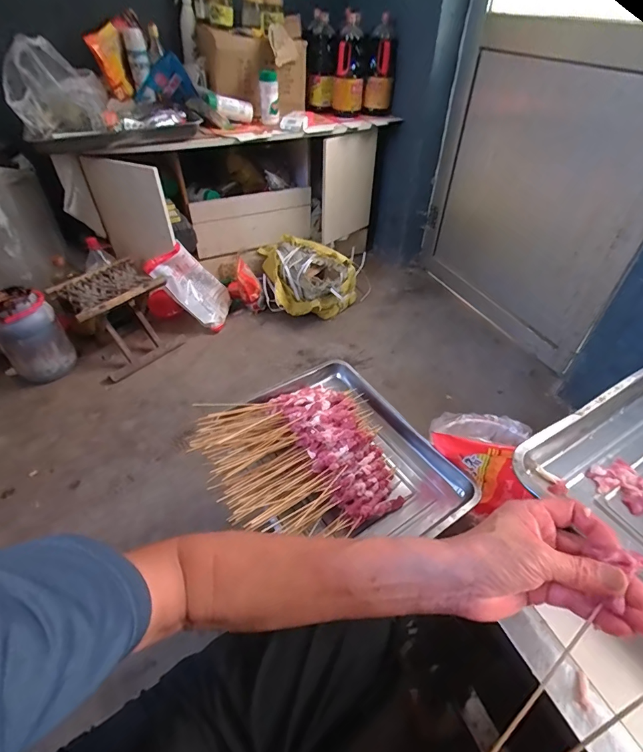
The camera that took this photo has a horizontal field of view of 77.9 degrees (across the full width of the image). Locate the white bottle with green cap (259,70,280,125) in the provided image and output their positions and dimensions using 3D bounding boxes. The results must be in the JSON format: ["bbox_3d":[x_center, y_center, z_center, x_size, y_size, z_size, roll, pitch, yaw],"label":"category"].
[{"bbox_3d":[-0.170,-0.902,1.293,0.062,0.139,0.045,-3,44,-5],"label":"white bottle with green cap"}]

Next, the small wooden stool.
[{"bbox_3d":[-0.621,-0.180,1.237,0.248,0.264,0.219,-33,54,-31],"label":"small wooden stool"}]

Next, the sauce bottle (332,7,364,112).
[{"bbox_3d":[0.096,-1.074,1.373,0.102,0.262,0.116,2,44,1],"label":"sauce bottle"}]

